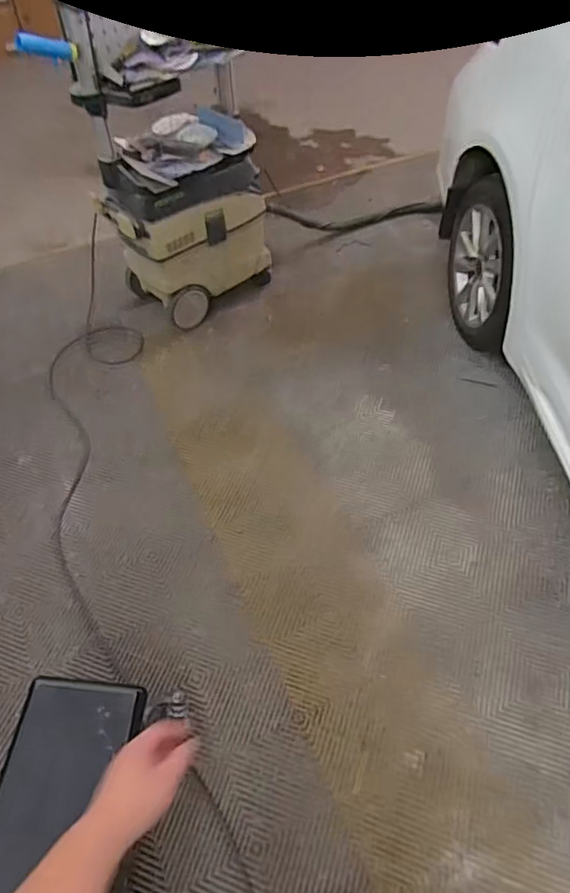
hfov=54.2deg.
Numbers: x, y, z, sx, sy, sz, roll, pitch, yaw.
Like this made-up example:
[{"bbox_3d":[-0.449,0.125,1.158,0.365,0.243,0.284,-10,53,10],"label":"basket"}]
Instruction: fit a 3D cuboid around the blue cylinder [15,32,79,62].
[{"bbox_3d":[-0.594,-1.000,1.395,0.050,0.044,0.171,33,38,25],"label":"blue cylinder"}]

